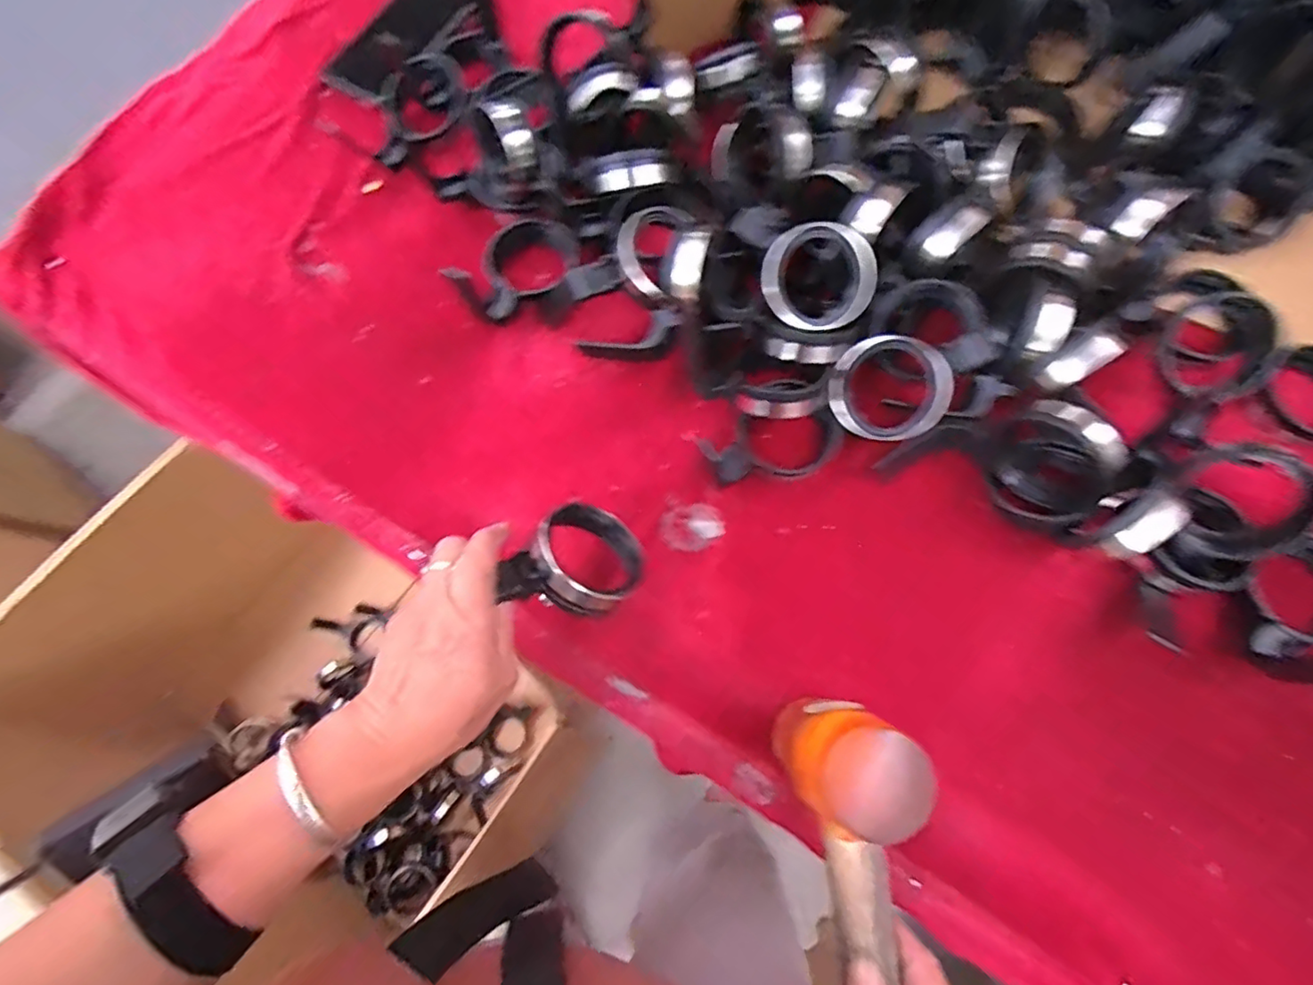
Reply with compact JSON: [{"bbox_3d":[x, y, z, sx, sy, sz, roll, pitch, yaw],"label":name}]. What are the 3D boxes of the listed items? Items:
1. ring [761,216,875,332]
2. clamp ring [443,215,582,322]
[{"bbox_3d":[0.112,-0.149,0.406,0.075,0.013,0.075,2,109,6],"label":"ring"},{"bbox_3d":[-0.108,-0.179,0.464,0.094,0.033,0.075,-42,78,-11],"label":"clamp ring"}]

